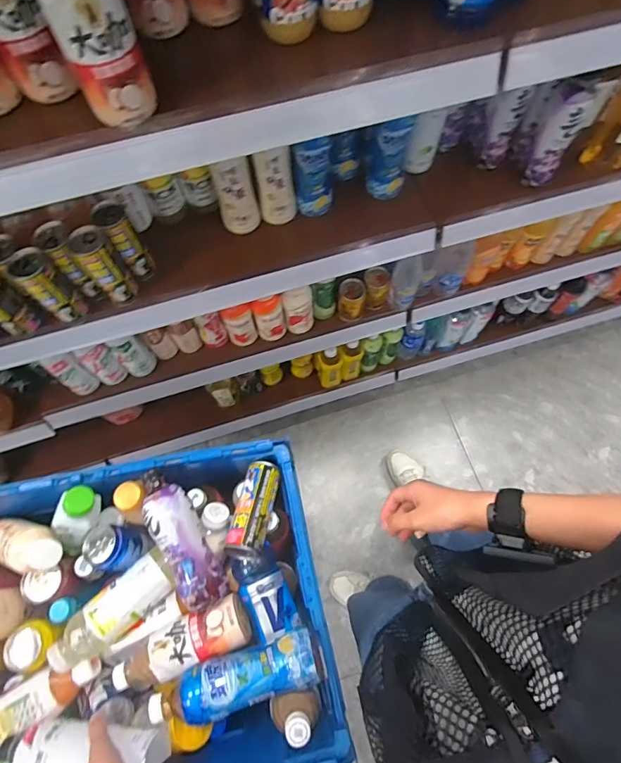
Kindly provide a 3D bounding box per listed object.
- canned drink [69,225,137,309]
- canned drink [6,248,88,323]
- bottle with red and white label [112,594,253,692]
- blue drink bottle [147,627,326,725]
[{"bbox_3d":[-0.326,-0.179,0.685,0.048,0.133,0.051,0,68,1],"label":"canned drink"},{"bbox_3d":[-0.402,-0.147,0.669,0.064,0.127,0.050,-41,73,-14],"label":"canned drink"},{"bbox_3d":[-0.182,0.371,0.610,0.188,0.074,0.064,-21,69,-7],"label":"bottle with red and white label"},{"bbox_3d":[-0.095,0.389,0.562,0.224,0.060,0.064,-16,69,-5],"label":"blue drink bottle"}]

